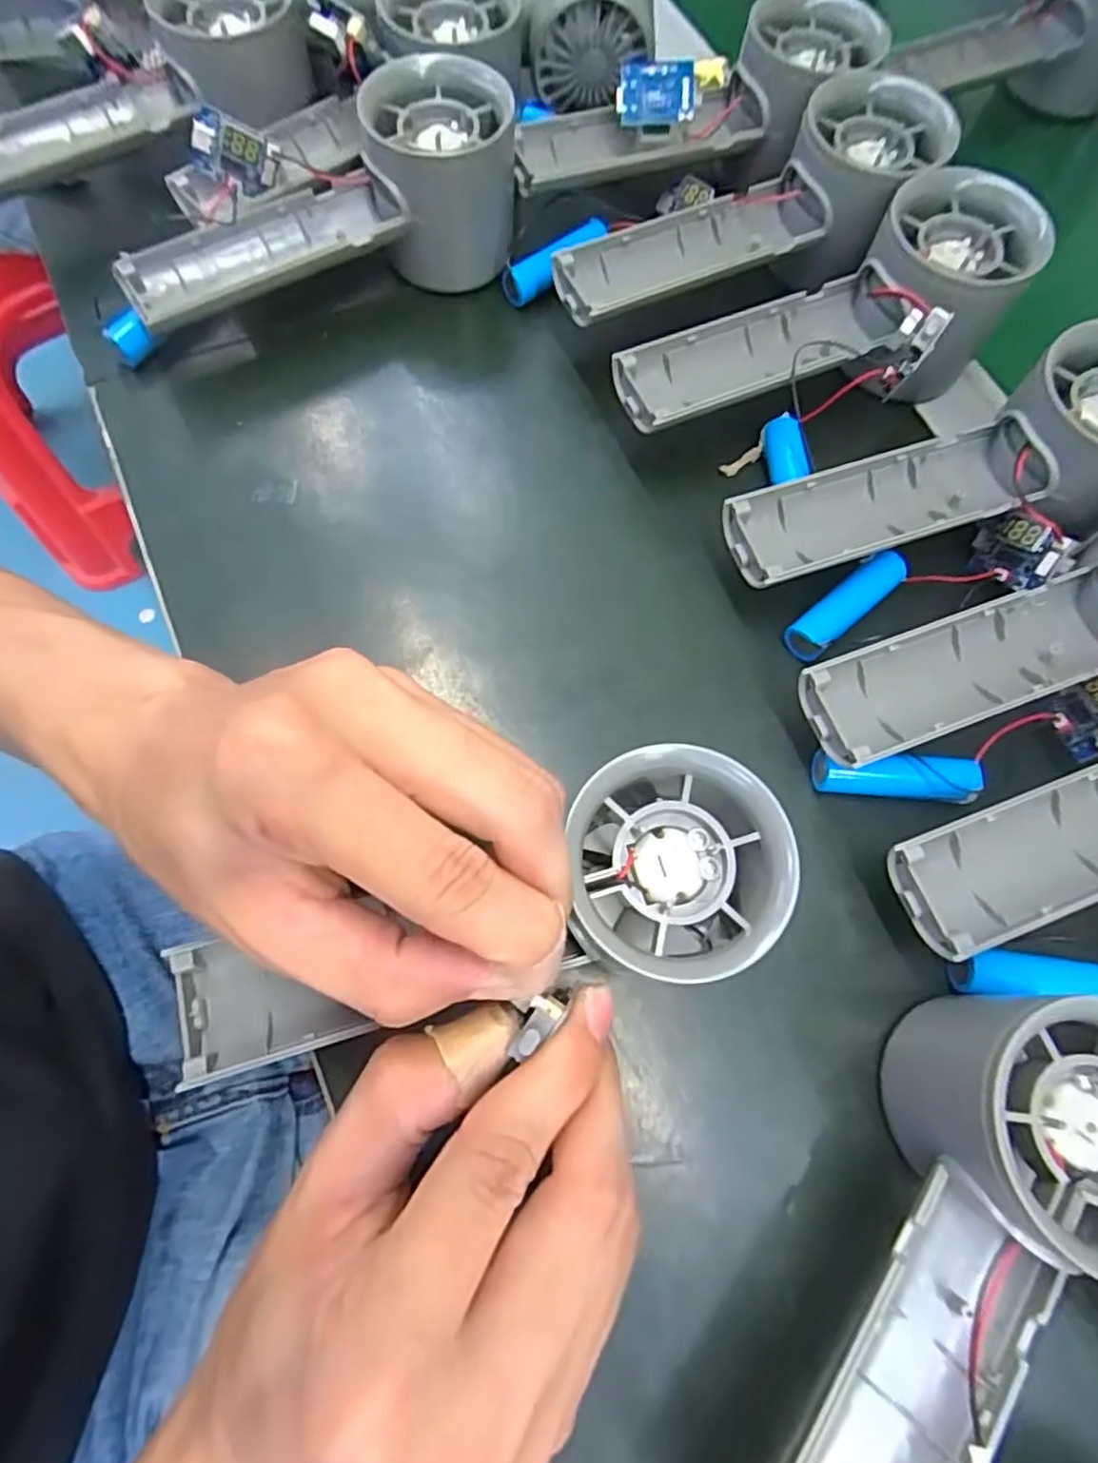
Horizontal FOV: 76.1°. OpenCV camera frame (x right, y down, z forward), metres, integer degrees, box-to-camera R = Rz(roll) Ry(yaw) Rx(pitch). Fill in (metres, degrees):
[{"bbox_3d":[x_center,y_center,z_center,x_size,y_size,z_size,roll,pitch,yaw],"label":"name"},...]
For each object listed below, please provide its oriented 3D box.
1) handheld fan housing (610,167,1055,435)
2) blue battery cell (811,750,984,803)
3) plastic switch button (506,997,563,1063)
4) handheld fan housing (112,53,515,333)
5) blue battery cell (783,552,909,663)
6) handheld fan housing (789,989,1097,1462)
[{"bbox_3d":[0.104,-0.144,0.263,0.155,0.058,0.062,-26,74,-11],"label":"handheld fan housing"},{"bbox_3d":[0.114,0.015,0.232,0.053,0.012,0.013,5,71,0],"label":"blue battery cell"},{"bbox_3d":[-0.003,0.065,0.155,0.006,0.004,0.014,38,61,11],"label":"plastic switch button"},{"bbox_3d":[-0.089,-0.203,0.275,0.153,0.057,0.054,-19,72,-9],"label":"handheld fan housing"},{"bbox_3d":[0.107,-0.045,0.252,0.054,0.014,0.014,-37,76,-14],"label":"blue battery cell"},{"bbox_3d":[0.097,0.138,0.164,0.054,0.058,0.155,30,72,8],"label":"handheld fan housing"}]

